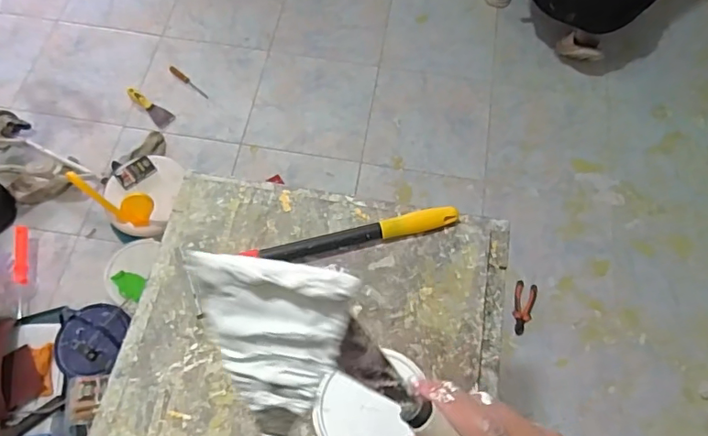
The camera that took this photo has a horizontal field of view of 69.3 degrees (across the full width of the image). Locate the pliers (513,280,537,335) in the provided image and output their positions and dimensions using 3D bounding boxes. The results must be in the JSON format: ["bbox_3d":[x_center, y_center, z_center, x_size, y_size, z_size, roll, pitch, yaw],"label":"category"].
[{"bbox_3d":[0.477,0.254,1.445,0.059,0.019,0.158,16,64,8],"label":"pliers"}]

